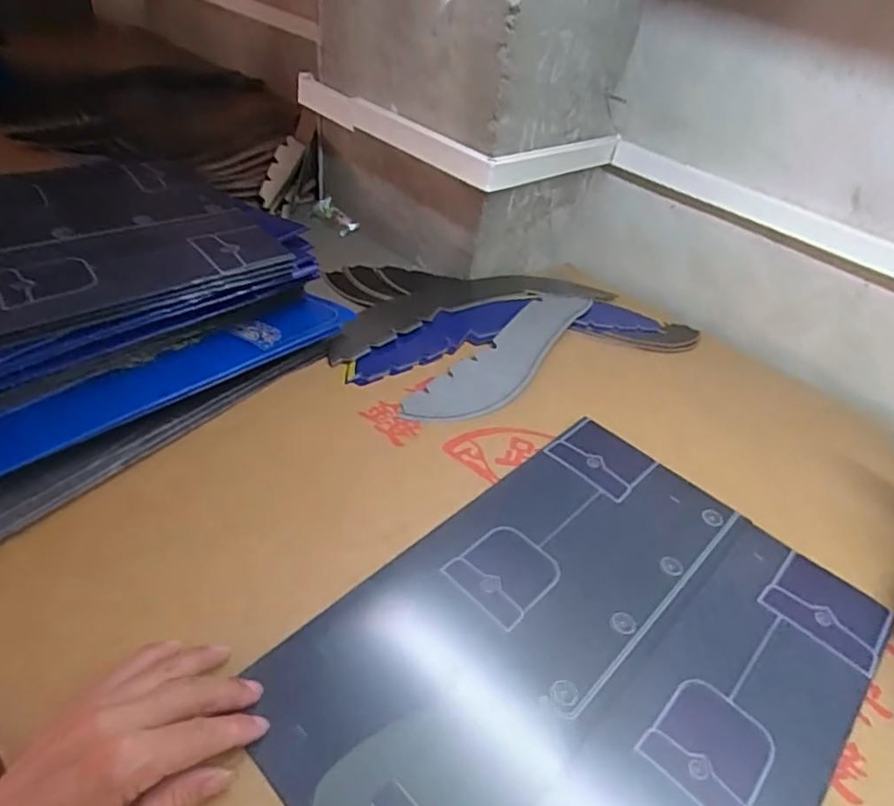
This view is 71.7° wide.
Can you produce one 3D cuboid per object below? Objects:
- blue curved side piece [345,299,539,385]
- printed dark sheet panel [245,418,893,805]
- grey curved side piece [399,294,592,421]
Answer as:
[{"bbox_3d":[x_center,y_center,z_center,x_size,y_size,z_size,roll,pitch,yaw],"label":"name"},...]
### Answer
[{"bbox_3d":[0.001,-0.072,0.662,0.249,0.009,0.056,-21,57,-29],"label":"blue curved side piece"},{"bbox_3d":[0.096,0.165,0.401,0.274,0.010,0.377,35,48,29],"label":"printed dark sheet panel"},{"bbox_3d":[0.075,-0.057,0.658,0.071,0.004,0.317,28,45,22],"label":"grey curved side piece"}]

